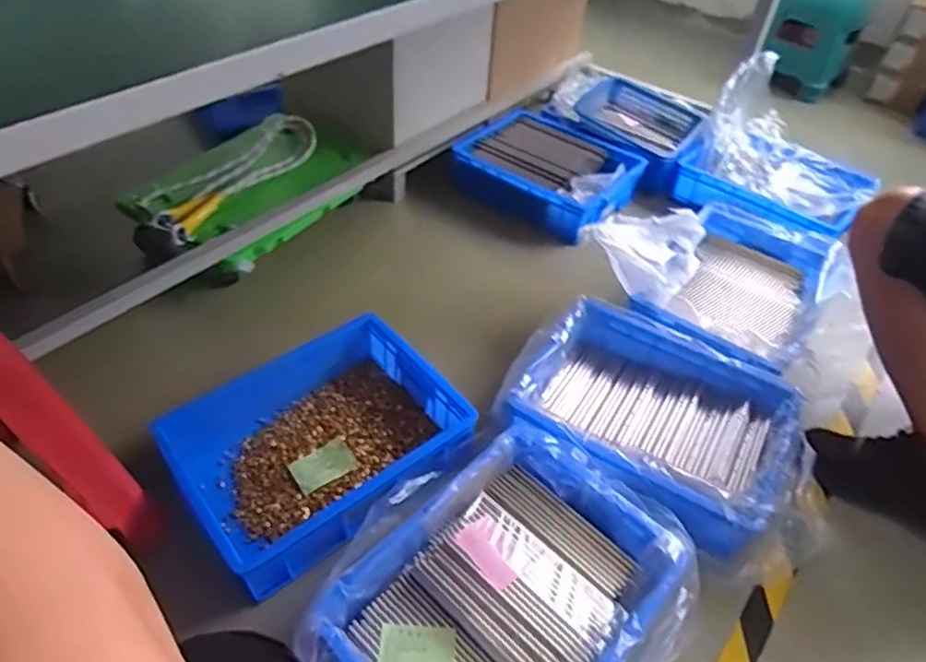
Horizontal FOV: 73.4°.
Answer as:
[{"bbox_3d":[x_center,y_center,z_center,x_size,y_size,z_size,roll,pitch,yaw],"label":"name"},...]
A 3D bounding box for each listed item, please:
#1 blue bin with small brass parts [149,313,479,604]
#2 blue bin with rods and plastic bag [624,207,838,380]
[{"bbox_3d":[-0.208,0.160,0.969,0.397,0.112,0.287,-30,54,-30],"label":"blue bin with small brass parts"},{"bbox_3d":[0.552,-0.094,1.234,0.282,0.119,0.432,27,49,22],"label":"blue bin with rods and plastic bag"}]

